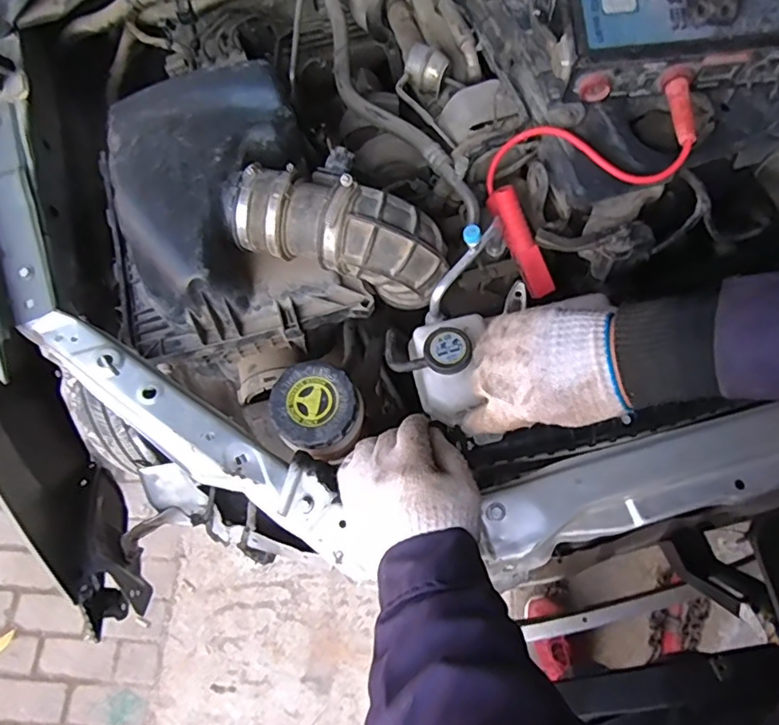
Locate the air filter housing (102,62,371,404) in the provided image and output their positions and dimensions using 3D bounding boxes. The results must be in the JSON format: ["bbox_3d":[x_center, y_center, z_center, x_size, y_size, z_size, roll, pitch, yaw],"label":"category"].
[{"bbox_3d":[-0.194,-0.172,0.654,0.237,0.181,0.303,-18,71,-10],"label":"air filter housing"}]

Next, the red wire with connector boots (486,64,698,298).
[{"bbox_3d":[0.223,-0.229,0.645,0.222,0.157,0.168,-36,75,-15],"label":"red wire with connector boots"}]

